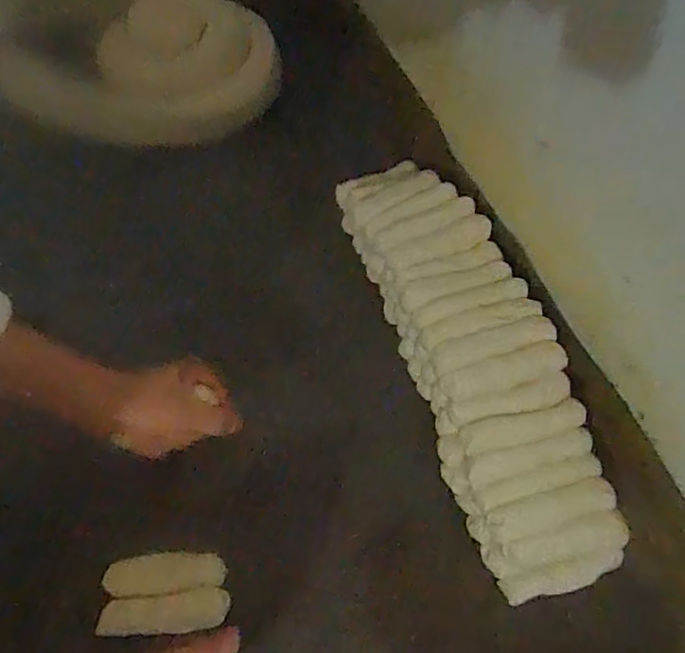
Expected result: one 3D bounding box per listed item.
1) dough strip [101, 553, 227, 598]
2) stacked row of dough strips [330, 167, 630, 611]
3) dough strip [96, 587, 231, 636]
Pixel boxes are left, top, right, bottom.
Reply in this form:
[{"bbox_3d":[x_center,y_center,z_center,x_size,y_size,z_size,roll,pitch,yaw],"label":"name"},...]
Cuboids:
[{"bbox_3d":[-0.154,0.216,0.491,0.098,0.019,0.030,-3,62,-6],"label":"dough strip"},{"bbox_3d":[0.124,0.002,0.597,0.137,0.088,0.520,-15,64,-12],"label":"stacked row of dough strips"},{"bbox_3d":[-0.153,0.246,0.483,0.108,0.014,0.032,-3,62,-5],"label":"dough strip"}]

